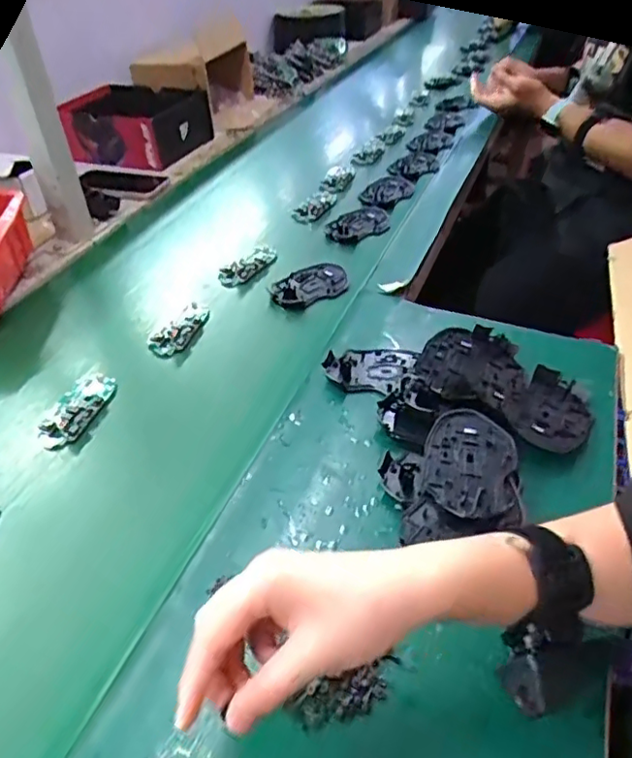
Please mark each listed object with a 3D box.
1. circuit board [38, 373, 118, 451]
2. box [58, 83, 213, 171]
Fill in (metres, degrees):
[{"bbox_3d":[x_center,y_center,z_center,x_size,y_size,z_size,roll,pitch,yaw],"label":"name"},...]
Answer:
[{"bbox_3d":[-0.237,0.030,0.575,0.040,0.022,0.096,14,42,14],"label":"circuit board"},{"bbox_3d":[-0.337,-0.476,1.080,0.231,0.079,0.205,11,42,11],"label":"box"}]

